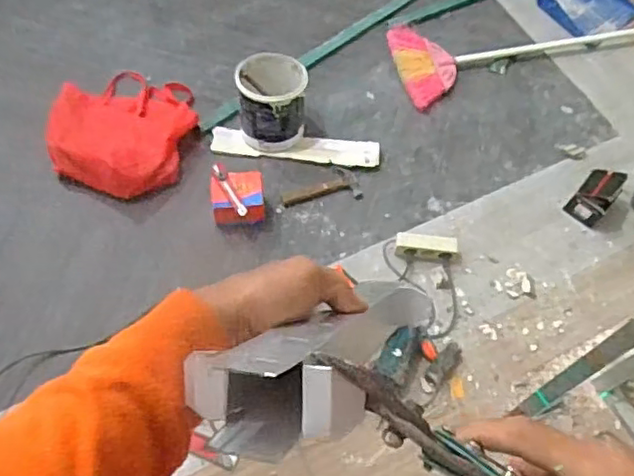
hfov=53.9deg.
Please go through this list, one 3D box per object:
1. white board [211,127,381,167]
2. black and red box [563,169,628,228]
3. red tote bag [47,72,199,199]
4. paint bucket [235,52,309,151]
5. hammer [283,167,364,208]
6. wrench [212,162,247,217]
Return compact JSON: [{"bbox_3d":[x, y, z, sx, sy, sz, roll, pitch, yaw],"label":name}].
[{"bbox_3d":[-0.057,-0.248,1.700,0.455,0.027,0.083,4,62,1],"label":"white board"},{"bbox_3d":[0.746,-0.115,1.668,0.094,0.059,0.169,39,66,16],"label":"black and red box"},{"bbox_3d":[-0.526,-0.304,1.699,0.383,0.141,0.421,-14,63,-9],"label":"red tote bag"},{"bbox_3d":[-0.117,-0.366,1.685,0.188,0.179,0.193,2,60,-4],"label":"paint bucket"},{"bbox_3d":[0.010,-0.141,1.657,0.209,0.026,0.102,-8,62,-6],"label":"hammer"},{"bbox_3d":[-0.218,-0.122,1.538,0.033,0.019,0.162,-22,65,-17],"label":"wrench"}]

